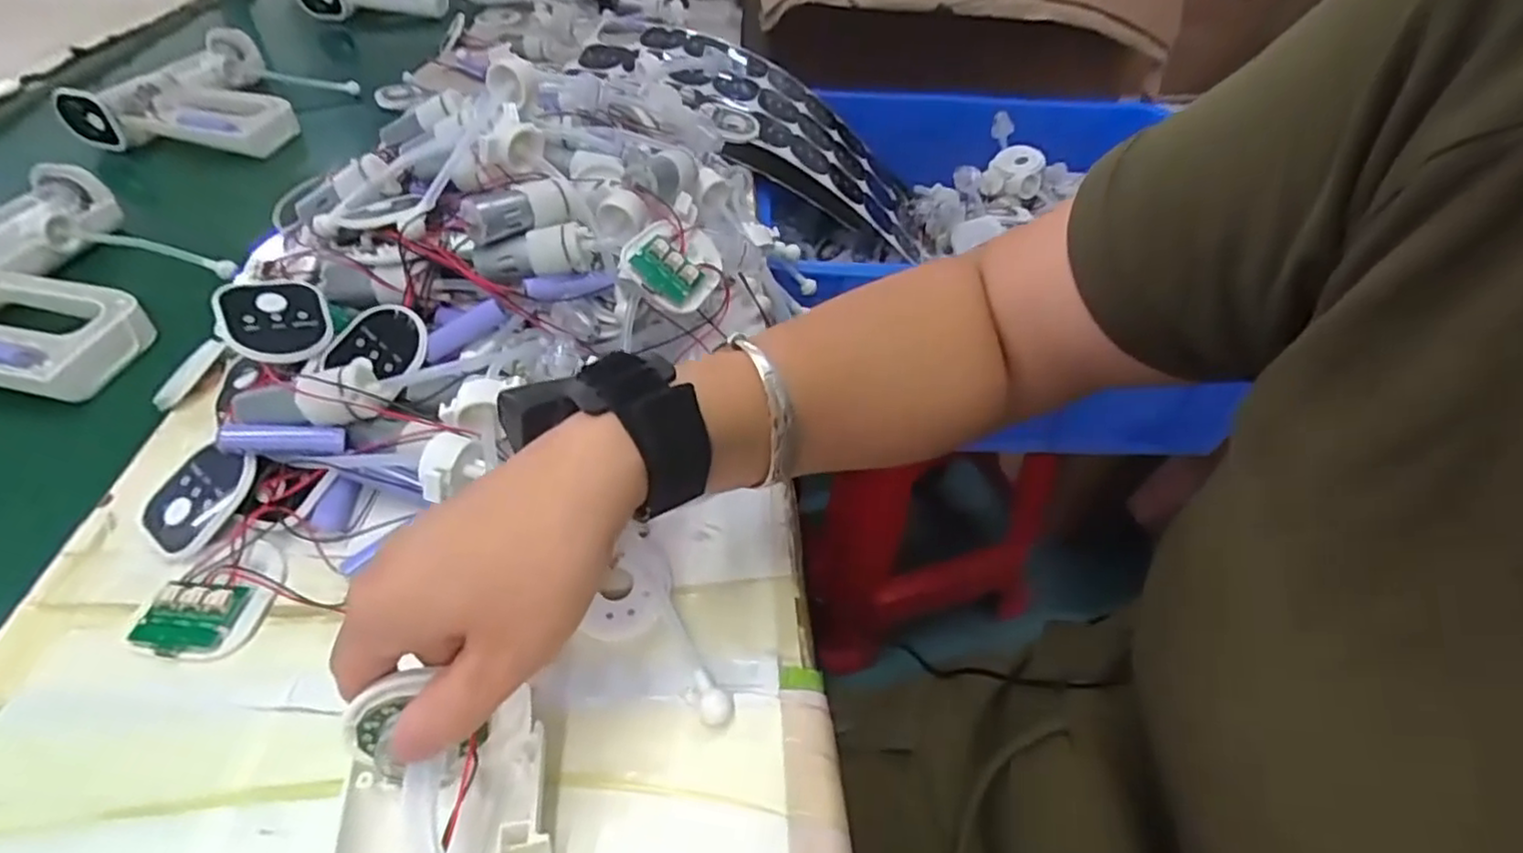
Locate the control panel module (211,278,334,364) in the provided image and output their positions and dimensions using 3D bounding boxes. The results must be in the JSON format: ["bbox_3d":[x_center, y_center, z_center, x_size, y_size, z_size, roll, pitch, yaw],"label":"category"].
[{"bbox_3d":[-0.260,-0.059,0.367,0.049,0.007,0.060,-11,61,-37],"label":"control panel module"}]

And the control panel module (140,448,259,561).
[{"bbox_3d":[-0.267,0.033,0.323,0.040,0.008,0.052,19,69,12],"label":"control panel module"}]

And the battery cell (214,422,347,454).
[{"bbox_3d":[-0.226,0.006,0.324,0.050,0.012,0.014,3,42,-25],"label":"battery cell"}]

